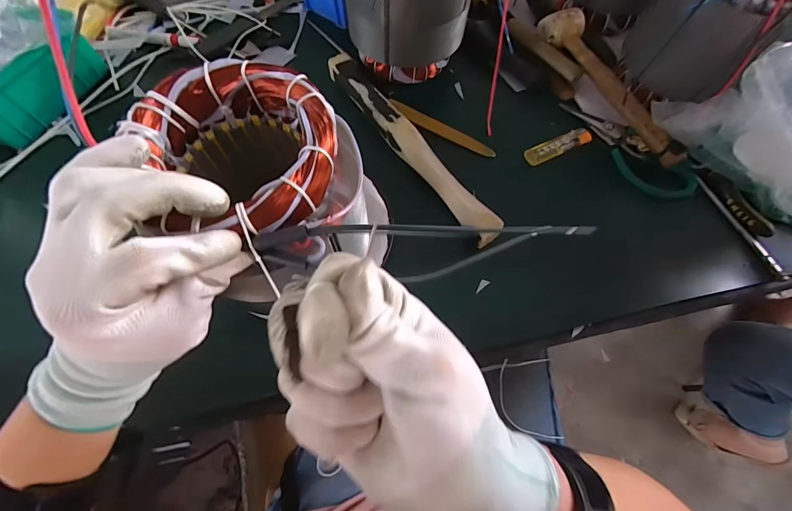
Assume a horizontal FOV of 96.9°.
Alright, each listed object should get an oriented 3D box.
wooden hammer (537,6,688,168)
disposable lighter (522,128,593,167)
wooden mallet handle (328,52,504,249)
[{"bbox_3d":[0.281,-0.223,0.461,0.051,0.045,0.264,-25,70,-11],"label":"wooden hammer"},{"bbox_3d":[0.205,-0.138,0.445,0.091,0.011,0.023,-23,70,-11],"label":"disposable lighter"},{"bbox_3d":[0.013,-0.143,0.427,0.036,0.019,0.323,-32,72,-14],"label":"wooden mallet handle"}]

